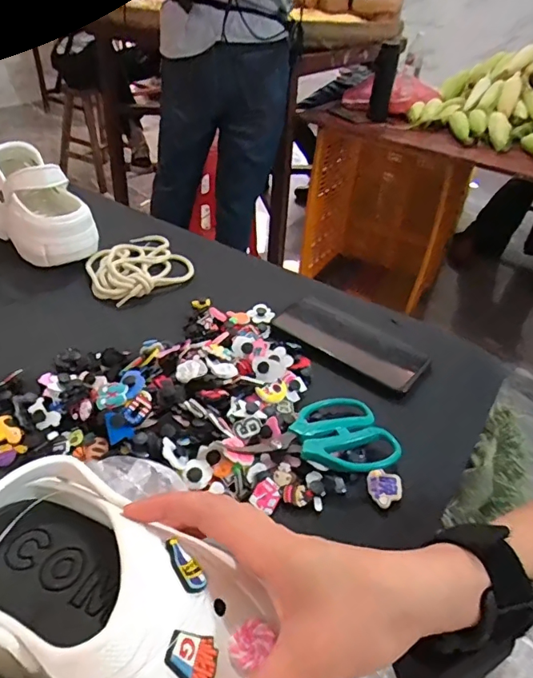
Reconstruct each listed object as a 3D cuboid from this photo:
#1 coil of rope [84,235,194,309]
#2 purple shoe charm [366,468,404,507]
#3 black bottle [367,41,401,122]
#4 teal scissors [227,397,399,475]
[{"bbox_3d":[-0.167,-0.098,0.616,0.122,0.020,0.132,-21,45,-29],"label":"coil of rope"},{"bbox_3d":[0.093,0.118,0.384,0.027,0.004,0.029,-4,50,4],"label":"purple shoe charm"},{"bbox_3d":[0.397,-0.873,1.656,0.075,0.224,0.071,13,39,10],"label":"black bottle"},{"bbox_3d":[0.037,0.081,0.407,0.132,0.020,0.085,-10,41,-19],"label":"teal scissors"}]

